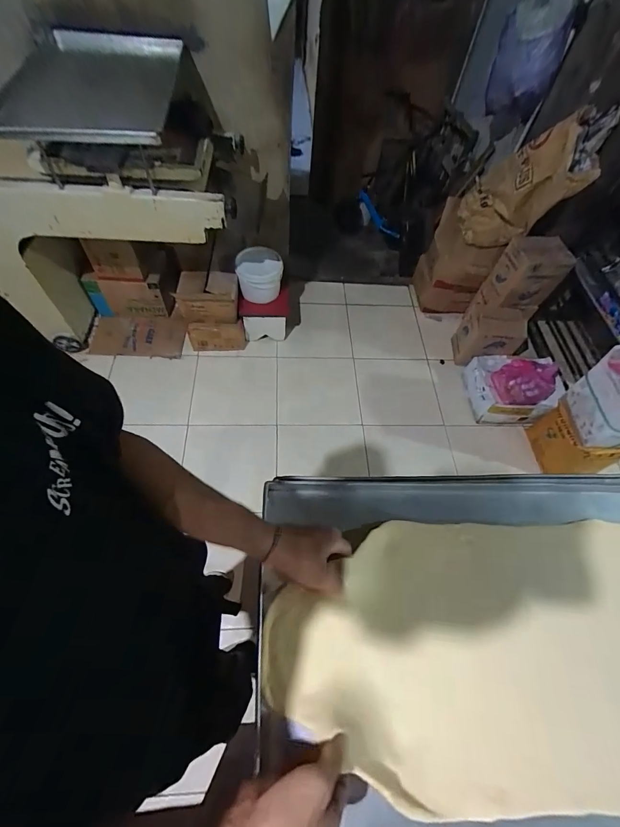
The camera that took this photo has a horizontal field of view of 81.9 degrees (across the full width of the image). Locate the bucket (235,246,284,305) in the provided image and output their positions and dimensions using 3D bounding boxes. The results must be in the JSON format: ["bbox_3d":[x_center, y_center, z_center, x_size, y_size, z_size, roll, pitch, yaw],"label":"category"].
[{"bbox_3d":[-0.237,-0.646,1.737,0.217,0.232,0.224,2,60,-4],"label":"bucket"}]

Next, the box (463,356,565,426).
[{"bbox_3d":[0.966,-0.141,1.688,0.370,0.290,0.344,6,60,-2],"label":"box"}]

